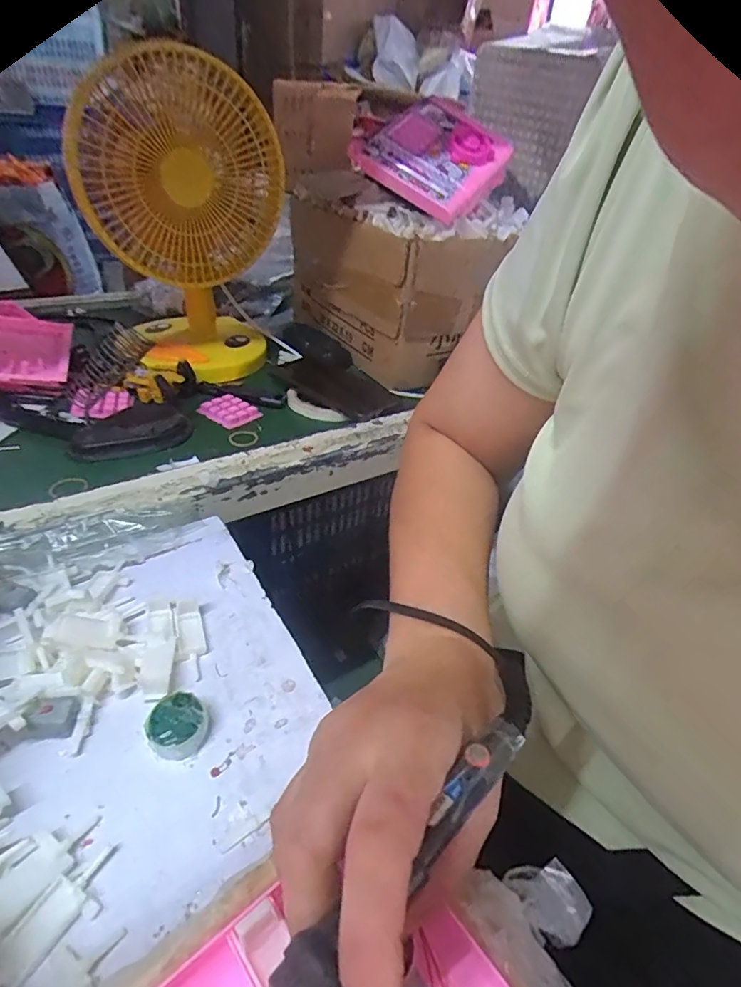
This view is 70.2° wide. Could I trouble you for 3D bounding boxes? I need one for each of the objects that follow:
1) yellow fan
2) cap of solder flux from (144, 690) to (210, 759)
[{"bbox_3d":[-0.229,-0.322,0.638,0.212,0.305,0.211,-13,41,-25],"label":"yellow fan"},{"bbox_3d":[-0.111,0.131,0.302,0.033,0.021,0.032,4,36,-3],"label":"cap of solder flux"}]

